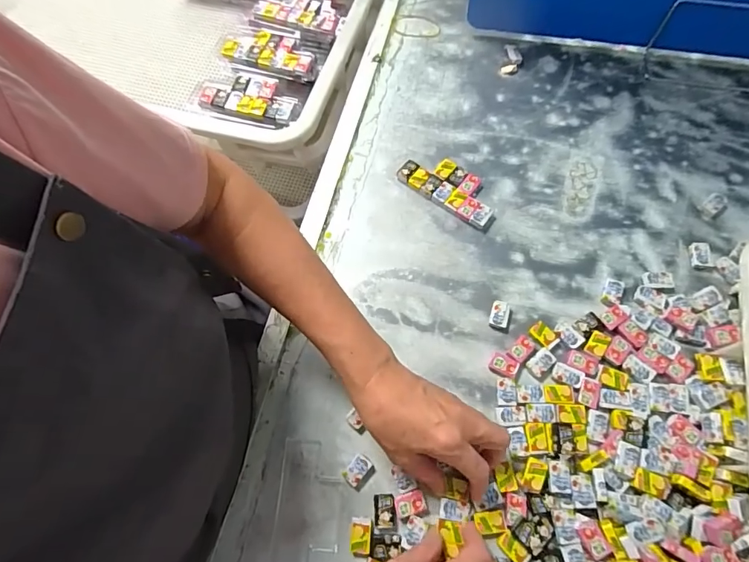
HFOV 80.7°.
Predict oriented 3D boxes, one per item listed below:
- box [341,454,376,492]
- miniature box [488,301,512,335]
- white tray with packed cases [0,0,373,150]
[{"bbox_3d":[-0.014,0.173,0.398,0.023,0.007,0.027,39,75,17],"label":"box"},{"bbox_3d":[0.127,0.036,0.443,0.021,0.010,0.029,14,69,8],"label":"miniature box"},{"bbox_3d":[-0.333,-0.464,0.682,0.677,0.060,0.470,20,70,11],"label":"white tray with packed cases"}]

